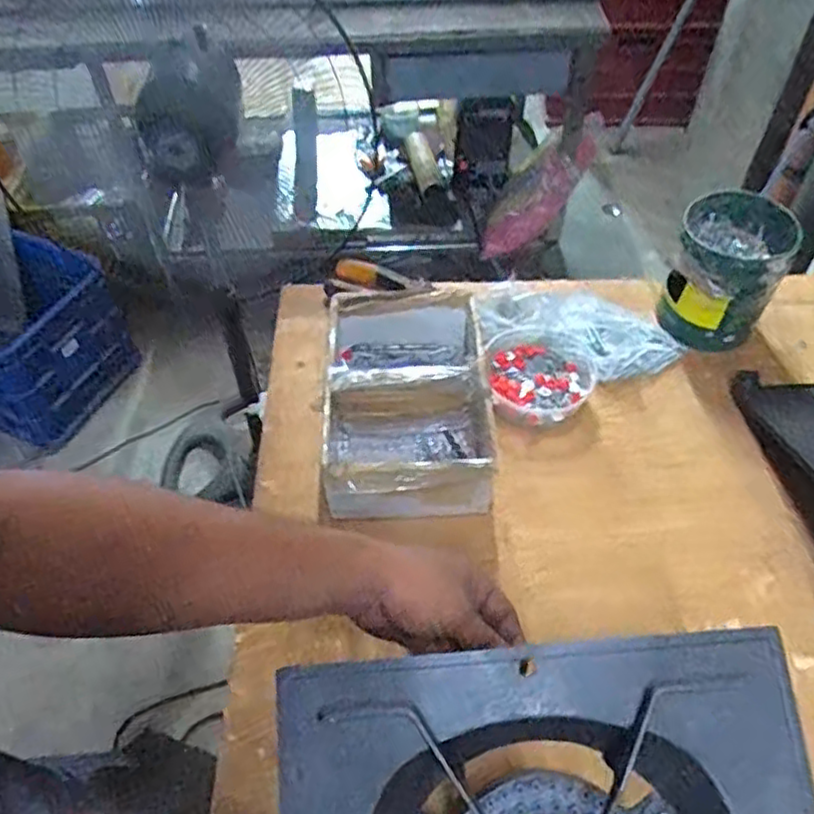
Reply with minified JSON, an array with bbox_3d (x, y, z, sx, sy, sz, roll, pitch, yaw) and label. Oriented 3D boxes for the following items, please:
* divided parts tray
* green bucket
[{"bbox_3d":[-0.001,-0.009,0.672,0.144,0.089,0.228,-3,51,-2],"label":"divided parts tray"},{"bbox_3d":[0.336,-0.143,0.751,0.103,0.117,0.114,20,54,16],"label":"green bucket"}]

